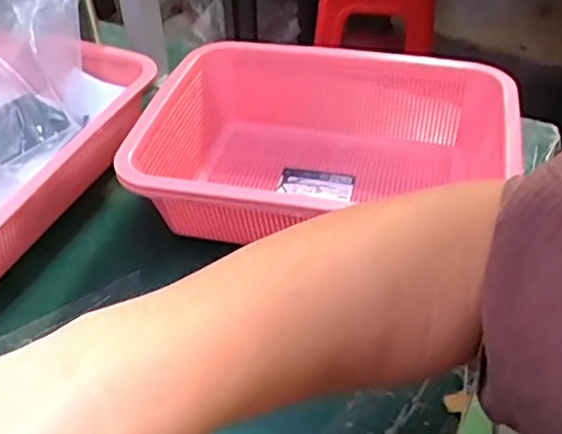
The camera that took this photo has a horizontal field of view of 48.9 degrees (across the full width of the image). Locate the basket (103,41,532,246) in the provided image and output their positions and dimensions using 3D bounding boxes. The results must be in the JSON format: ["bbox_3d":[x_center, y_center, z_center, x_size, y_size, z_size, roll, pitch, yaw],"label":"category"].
[{"bbox_3d":[0.041,-0.062,0.534,0.296,0.101,0.233,8,45,10],"label":"basket"}]

